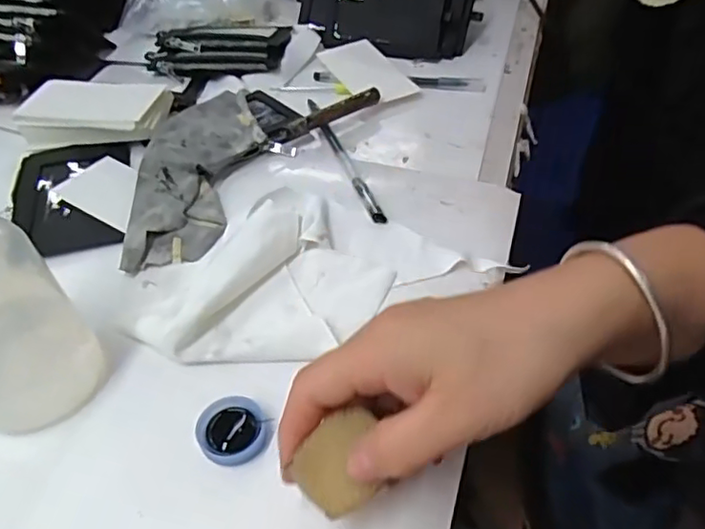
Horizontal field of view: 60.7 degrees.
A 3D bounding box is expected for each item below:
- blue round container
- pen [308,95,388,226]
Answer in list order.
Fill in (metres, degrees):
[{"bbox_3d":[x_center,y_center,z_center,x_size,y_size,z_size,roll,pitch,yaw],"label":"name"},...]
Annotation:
[{"bbox_3d":[-0.054,0.077,0.279,0.033,0.011,0.030,-1,47,1],"label":"blue round container"},{"bbox_3d":[-0.009,-0.082,0.432,0.010,0.008,0.161,-16,48,-12],"label":"pen"}]

